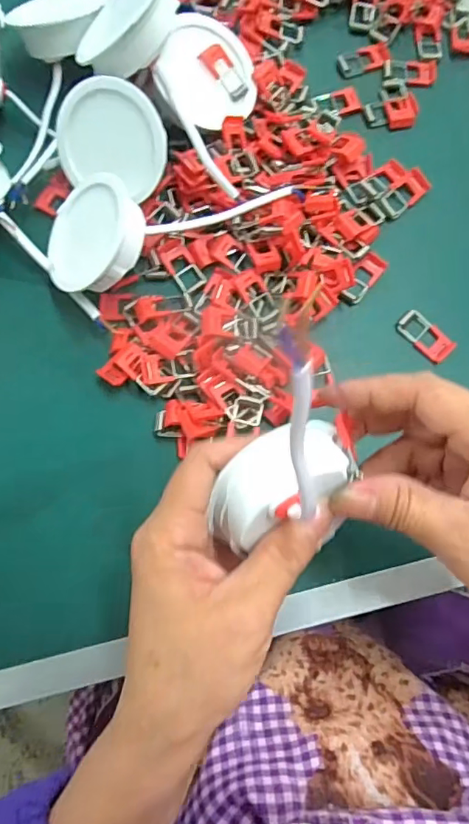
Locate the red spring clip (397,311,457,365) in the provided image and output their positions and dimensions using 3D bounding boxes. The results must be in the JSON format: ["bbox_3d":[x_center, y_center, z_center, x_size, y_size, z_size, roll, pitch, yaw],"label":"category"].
[{"bbox_3d":[0.123,-0.049,0.331,0.019,0.004,0.037,-43,83,-8],"label":"red spring clip"}]

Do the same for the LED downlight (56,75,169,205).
[{"bbox_3d":[-0.075,-0.174,0.324,0.069,0.060,0.025,21,32,7],"label":"LED downlight"}]

